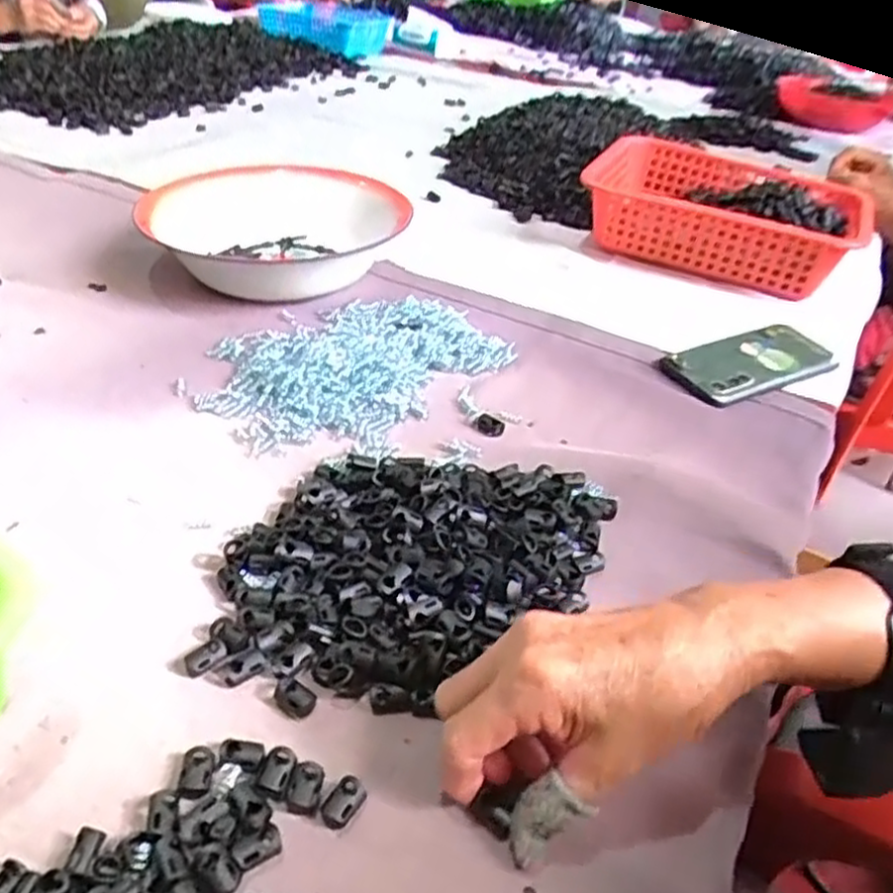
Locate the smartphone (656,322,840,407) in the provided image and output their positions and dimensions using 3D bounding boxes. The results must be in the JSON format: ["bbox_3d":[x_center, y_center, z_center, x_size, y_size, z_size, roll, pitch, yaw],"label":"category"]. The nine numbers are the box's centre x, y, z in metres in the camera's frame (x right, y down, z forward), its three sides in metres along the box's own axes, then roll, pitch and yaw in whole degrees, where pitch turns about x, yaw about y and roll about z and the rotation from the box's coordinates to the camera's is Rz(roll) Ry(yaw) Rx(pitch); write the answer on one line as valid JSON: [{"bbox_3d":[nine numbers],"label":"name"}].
[{"bbox_3d":[0.273,-0.077,0.652,0.163,0.011,0.071,-18,53,-27],"label":"smartphone"}]

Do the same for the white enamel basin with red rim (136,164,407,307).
[{"bbox_3d":[-0.171,-0.222,0.732,0.242,0.079,0.238,2,37,-2],"label":"white enamel basin with red rim"}]

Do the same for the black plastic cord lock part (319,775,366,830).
[{"bbox_3d":[-0.045,0.155,0.316,0.014,0.008,0.020,23,41,24],"label":"black plastic cord lock part"}]

